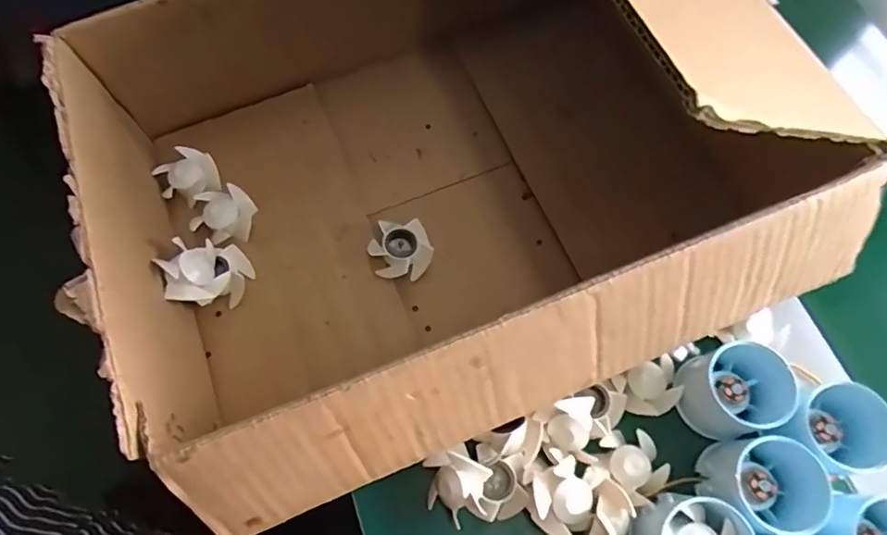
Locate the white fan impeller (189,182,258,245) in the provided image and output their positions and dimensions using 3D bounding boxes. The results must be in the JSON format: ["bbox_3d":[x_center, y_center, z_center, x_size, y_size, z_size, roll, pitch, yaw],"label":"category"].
[{"bbox_3d":[-0.159,-0.038,0.399,0.037,0.013,0.043,9,67,2],"label":"white fan impeller"}]

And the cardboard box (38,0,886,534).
[{"bbox_3d":[-0.001,-0.061,0.364,0.408,0.139,0.325,-20,69,-10],"label":"cardboard box"}]

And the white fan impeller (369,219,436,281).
[{"bbox_3d":[-0.030,-0.012,0.388,0.042,0.021,0.038,-4,67,-3],"label":"white fan impeller"}]

